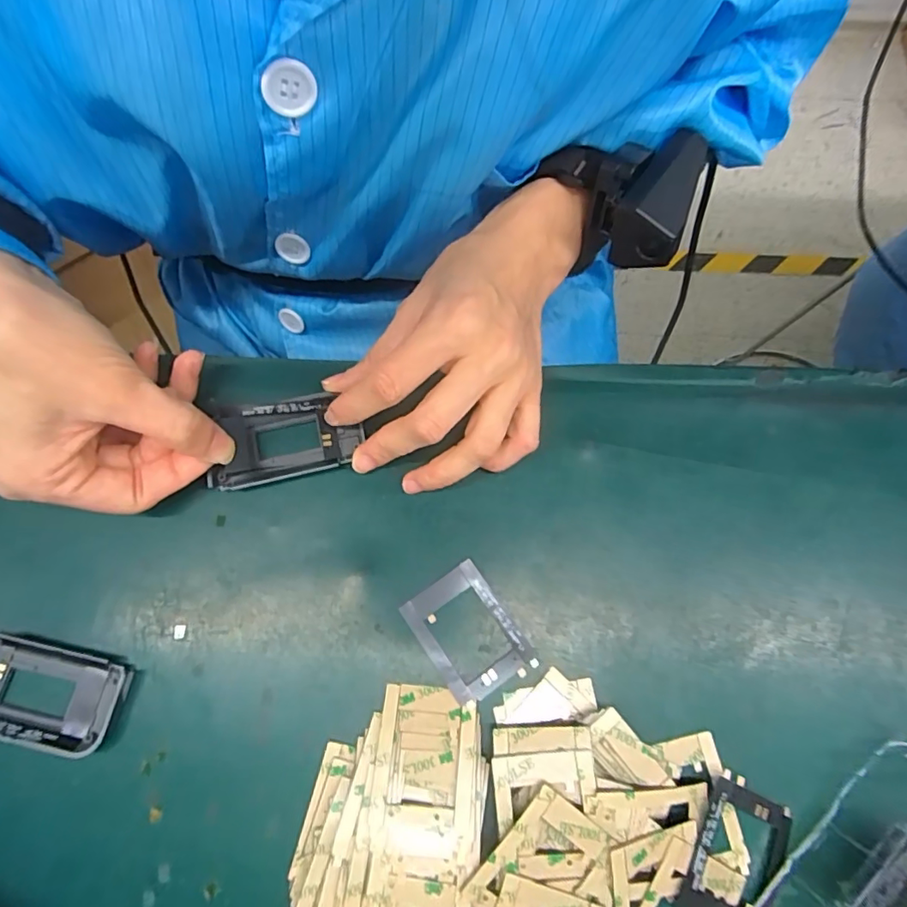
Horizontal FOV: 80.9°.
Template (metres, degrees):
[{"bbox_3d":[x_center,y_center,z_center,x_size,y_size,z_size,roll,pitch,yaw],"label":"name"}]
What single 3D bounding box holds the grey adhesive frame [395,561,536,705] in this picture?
[{"bbox_3d":[0.006,0.081,0.241,0.039,0.004,0.054,-33,76,-9],"label":"grey adhesive frame"}]

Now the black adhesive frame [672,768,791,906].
[{"bbox_3d":[0.113,0.162,0.215,0.037,0.005,0.054,30,76,-1],"label":"black adhesive frame"}]

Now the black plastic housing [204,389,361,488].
[{"bbox_3d":[-0.082,-0.007,0.260,0.072,0.011,0.037,-13,74,-4],"label":"black plastic housing"}]

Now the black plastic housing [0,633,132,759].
[{"bbox_3d":[-0.182,0.103,0.231,0.077,0.010,0.038,13,74,4],"label":"black plastic housing"}]

